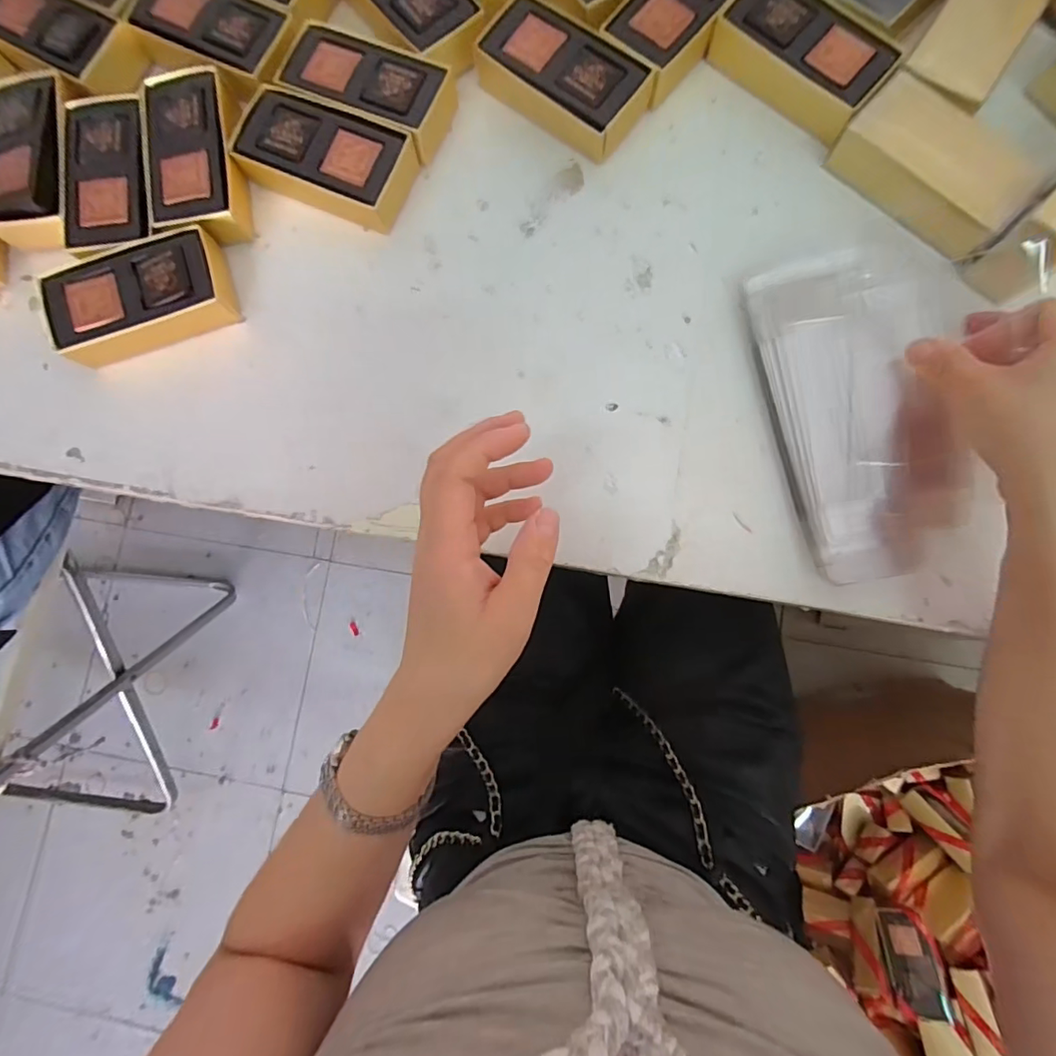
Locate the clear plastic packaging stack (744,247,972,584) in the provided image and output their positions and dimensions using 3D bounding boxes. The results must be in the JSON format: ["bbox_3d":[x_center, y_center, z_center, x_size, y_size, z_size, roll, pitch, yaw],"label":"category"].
[{"bbox_3d":[0.209,-0.073,0.337,0.102,0.025,0.202,-10,83,2],"label":"clear plastic packaging stack"}]

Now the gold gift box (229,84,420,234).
[{"bbox_3d":[-0.142,-0.258,0.376,0.110,0.032,0.061,20,85,5],"label":"gold gift box"}]

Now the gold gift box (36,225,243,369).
[{"bbox_3d":[-0.265,-0.157,0.368,0.116,0.034,0.060,-15,83,1],"label":"gold gift box"}]

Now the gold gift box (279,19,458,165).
[{"bbox_3d":[-0.112,-0.312,0.381,0.115,0.030,0.060,22,86,5],"label":"gold gift box"}]

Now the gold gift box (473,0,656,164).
[{"bbox_3d":[0.025,-0.315,0.375,0.119,0.032,0.061,35,87,6],"label":"gold gift box"}]

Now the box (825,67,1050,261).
[{"bbox_3d":[0.266,-0.237,0.350,0.115,0.027,0.070,45,88,6],"label":"box"}]

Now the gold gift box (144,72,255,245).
[{"bbox_3d":[-0.230,-0.258,0.378,0.061,0.032,0.128,-8,84,2],"label":"gold gift box"}]

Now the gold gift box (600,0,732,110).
[{"bbox_3d":[0.107,-0.364,0.378,0.059,0.030,0.115,41,87,6],"label":"gold gift box"}]

